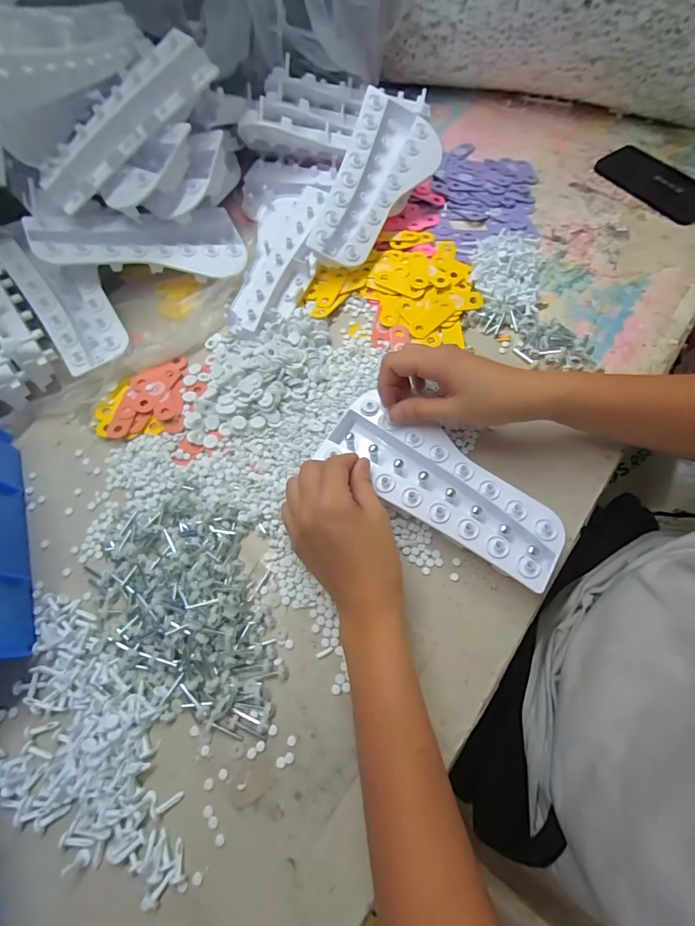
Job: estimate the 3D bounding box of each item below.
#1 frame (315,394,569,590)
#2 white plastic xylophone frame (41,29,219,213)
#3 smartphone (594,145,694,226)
[{"bbox_3d":[0.083,0.020,0.372,0.230,0.034,0.083,36,72,21],"label":"frame"},{"bbox_3d":[-0.240,-0.367,0.434,0.218,0.038,0.048,-46,73,-1],"label":"white plastic xylophone frame"},{"bbox_3d":[0.436,-0.397,0.562,0.090,0.015,0.164,-31,70,-12],"label":"smartphone"}]

